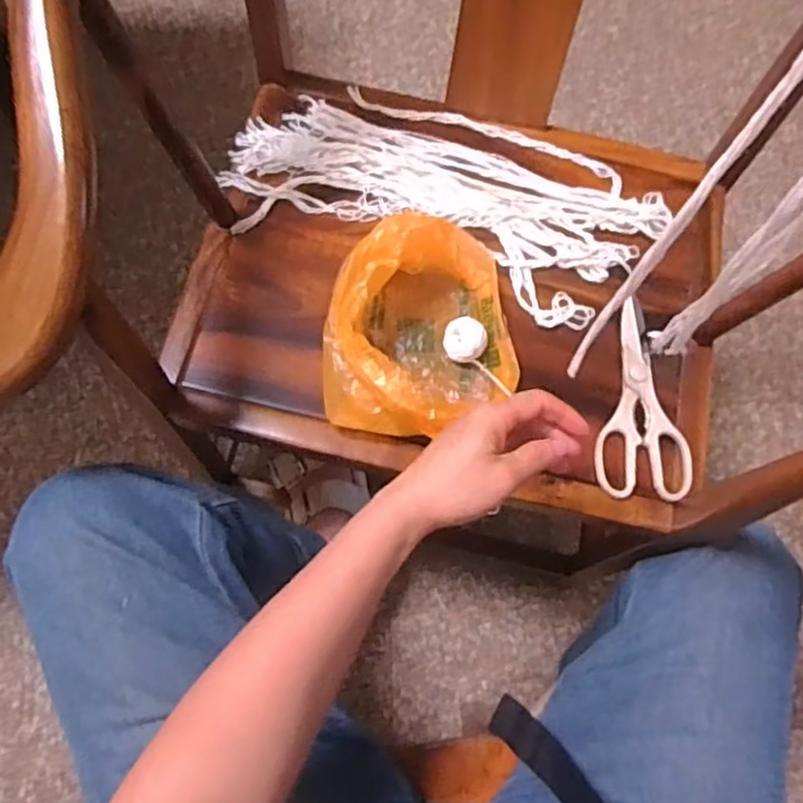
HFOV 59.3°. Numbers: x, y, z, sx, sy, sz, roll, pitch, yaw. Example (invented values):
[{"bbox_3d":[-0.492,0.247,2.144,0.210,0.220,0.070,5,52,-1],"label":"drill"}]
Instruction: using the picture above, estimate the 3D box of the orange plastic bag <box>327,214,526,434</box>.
[{"bbox_3d":[0.013,-0.059,0.626,0.175,0.094,0.184,-10,70,-7],"label":"orange plastic bag"}]

